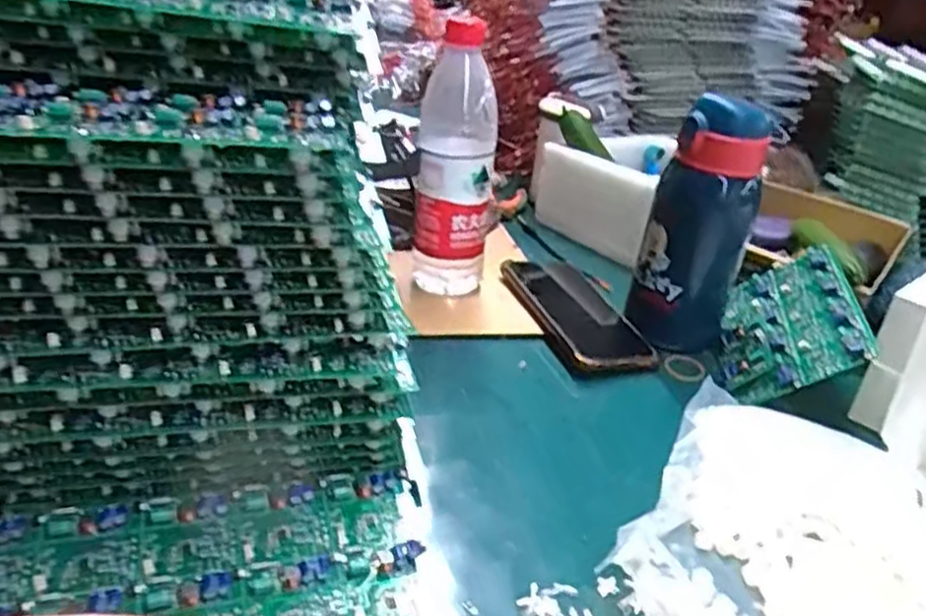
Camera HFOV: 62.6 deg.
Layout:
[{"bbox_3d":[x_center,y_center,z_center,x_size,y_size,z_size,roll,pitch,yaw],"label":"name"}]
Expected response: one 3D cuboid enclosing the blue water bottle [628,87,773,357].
[{"bbox_3d":[0.187,-0.066,0.618,0.065,0.195,0.069,-16,36,-33],"label":"blue water bottle"}]

